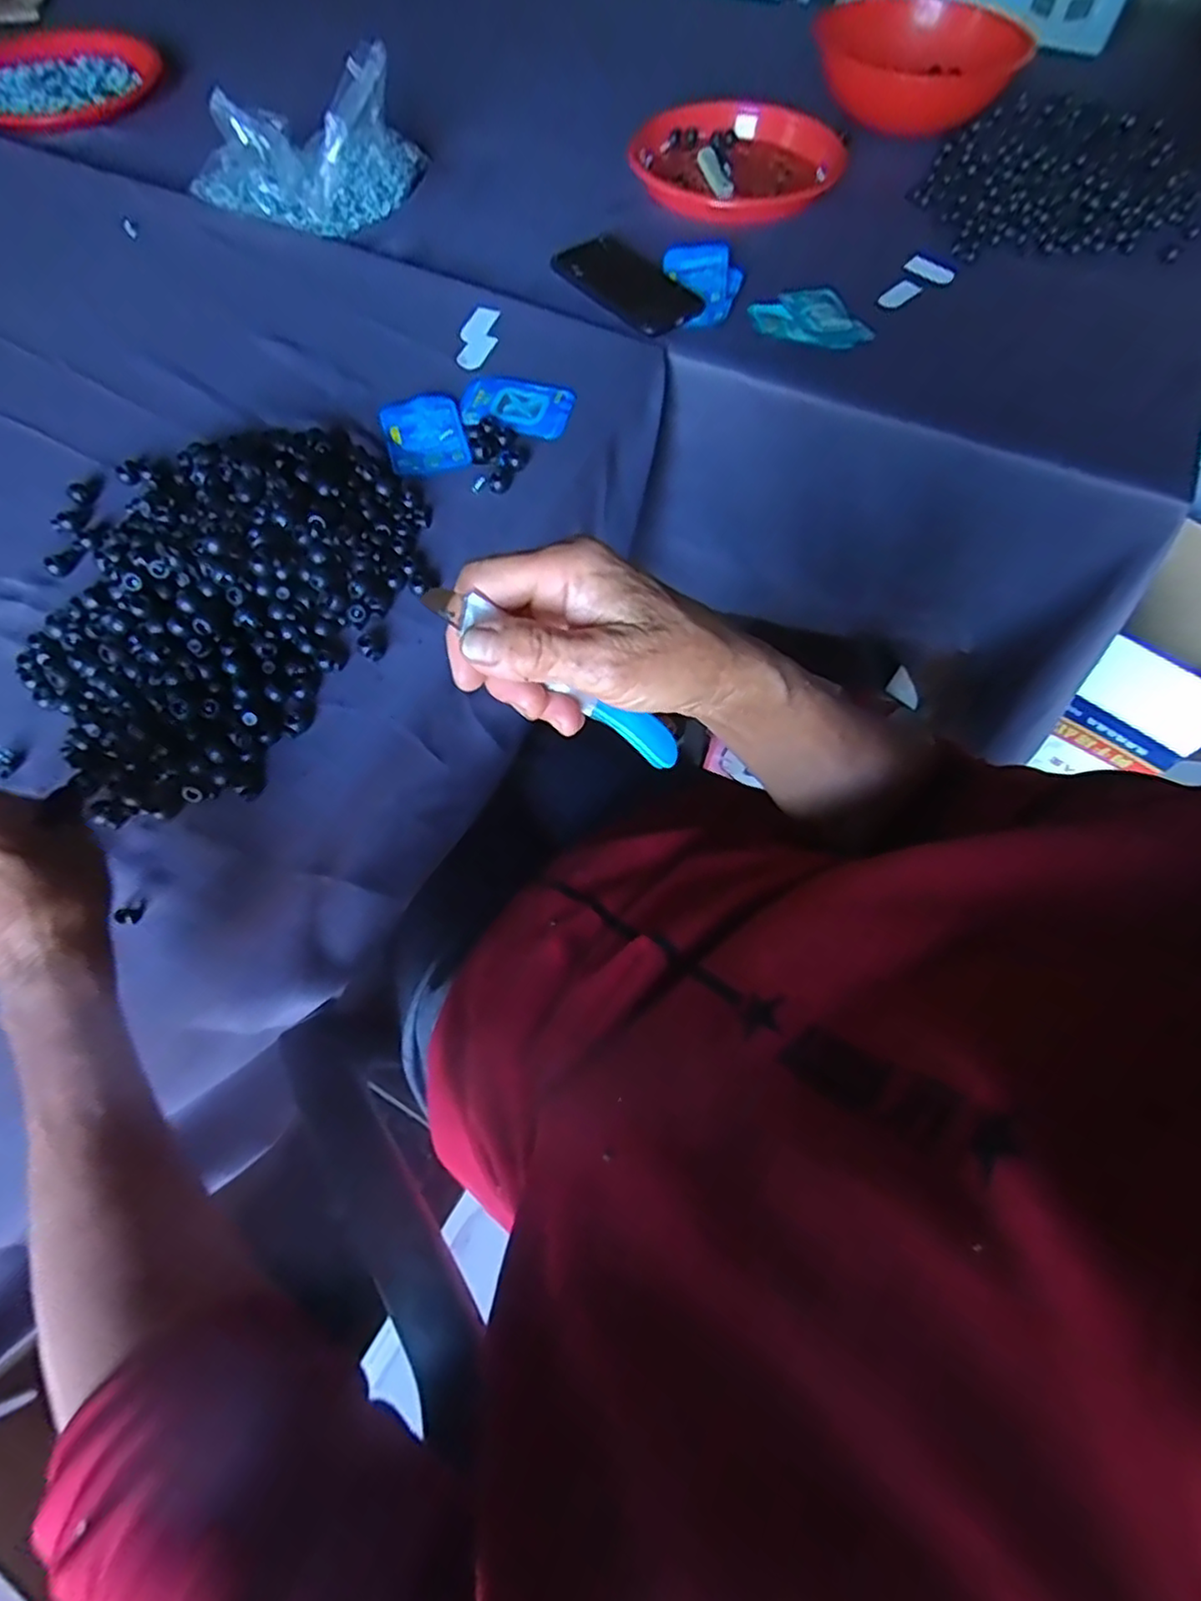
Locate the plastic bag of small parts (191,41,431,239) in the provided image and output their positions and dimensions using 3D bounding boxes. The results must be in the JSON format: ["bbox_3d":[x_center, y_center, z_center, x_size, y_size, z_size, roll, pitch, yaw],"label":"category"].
[{"bbox_3d":[-0.308,-0.679,0.686,0.245,0.101,0.151,-14,64,-8],"label":"plastic bag of small parts"}]

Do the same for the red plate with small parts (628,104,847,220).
[{"bbox_3d":[0.151,-0.717,0.744,0.234,0.033,0.200,8,63,4],"label":"red plate with small parts"}]

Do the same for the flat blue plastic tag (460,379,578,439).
[{"bbox_3d":[-0.073,-0.343,0.577,0.096,0.008,0.068,10,63,5],"label":"flat blue plastic tag"}]

